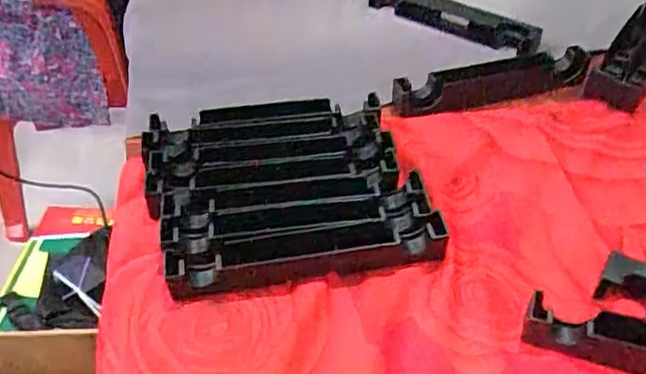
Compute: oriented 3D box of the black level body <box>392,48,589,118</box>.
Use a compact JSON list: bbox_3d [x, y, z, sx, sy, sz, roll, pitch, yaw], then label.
[{"bbox_3d":[0.158,-0.098,0.595,0.191,0.020,0.040,-11,46,-10],"label":"black level body"}]

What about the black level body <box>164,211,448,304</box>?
[{"bbox_3d":[-0.010,0.050,0.442,0.193,0.022,0.029,-7,46,-6],"label":"black level body"}]

